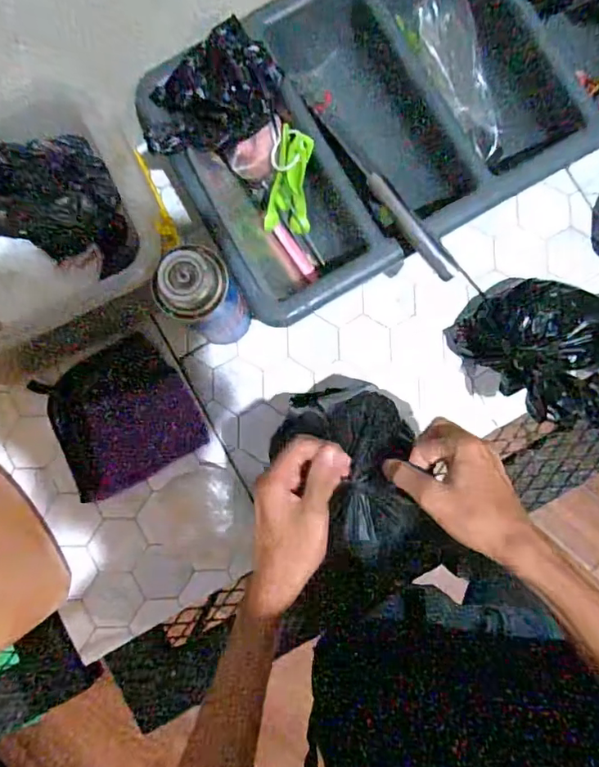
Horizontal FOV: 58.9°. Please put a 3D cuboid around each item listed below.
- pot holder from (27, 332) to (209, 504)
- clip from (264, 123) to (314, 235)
[{"bbox_3d":[-0.203,0.035,0.611,0.154,0.022,0.153,-29,84,0],"label":"pot holder"},{"bbox_3d":[-0.007,-0.210,0.563,0.045,0.106,0.029,16,47,4],"label":"clip"}]

